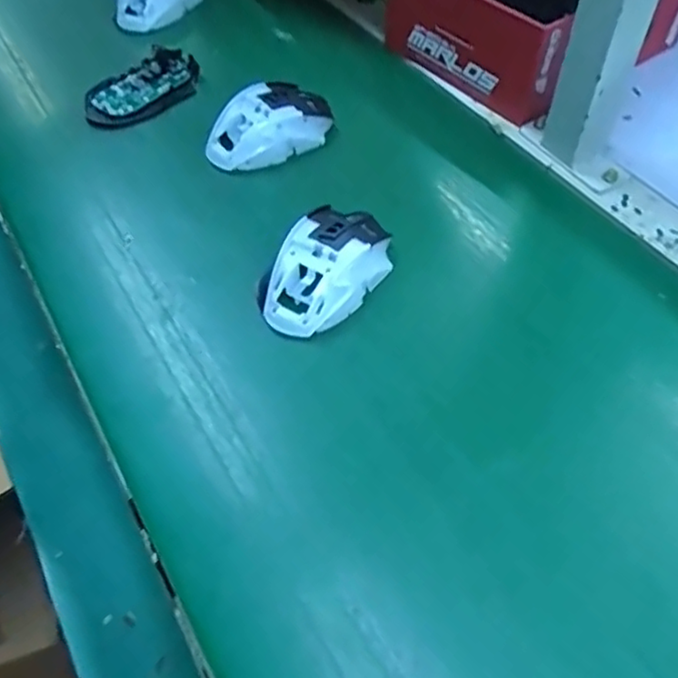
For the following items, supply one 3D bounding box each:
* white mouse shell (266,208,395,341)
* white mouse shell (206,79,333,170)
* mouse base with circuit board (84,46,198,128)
[{"bbox_3d":[-0.005,-0.051,0.448,0.065,0.036,0.114,22,56,16],"label":"white mouse shell"},{"bbox_3d":[-0.057,-0.179,0.542,0.114,0.037,0.060,-32,59,-22],"label":"white mouse shell"},{"bbox_3d":[-0.178,-0.229,0.593,0.114,0.017,0.064,-37,61,-24],"label":"mouse base with circuit board"}]

